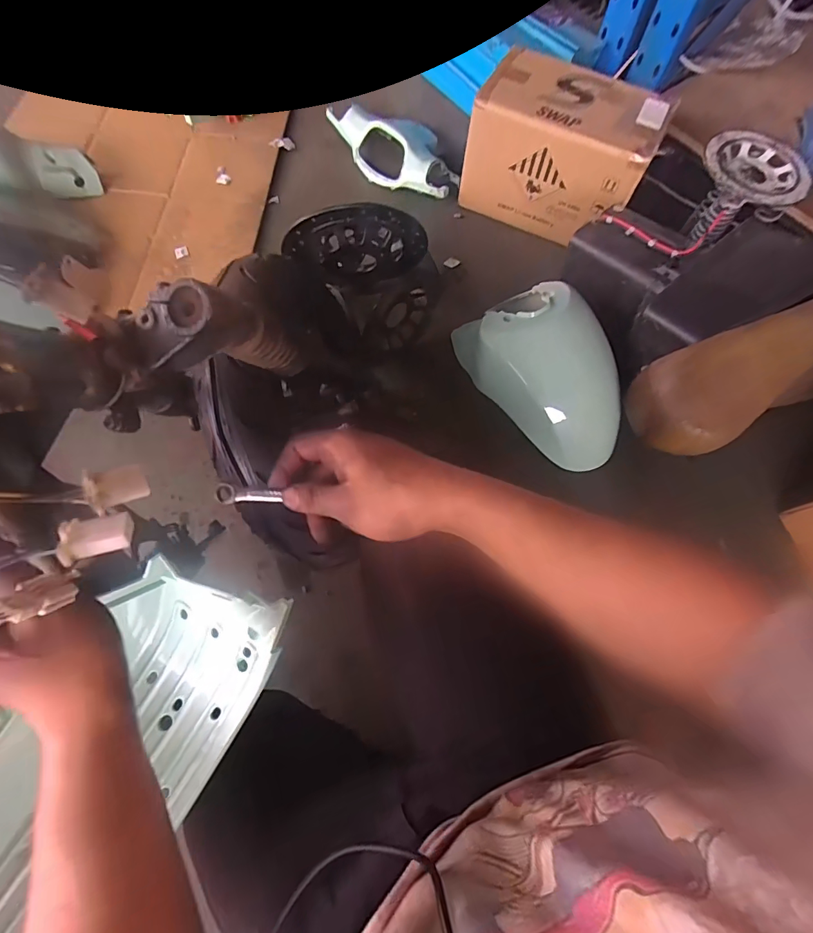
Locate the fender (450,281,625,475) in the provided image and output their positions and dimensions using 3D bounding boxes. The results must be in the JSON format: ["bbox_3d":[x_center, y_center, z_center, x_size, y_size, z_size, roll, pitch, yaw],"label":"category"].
[{"bbox_3d":[0.260,-0.183,0.831,0.198,0.191,0.372,-30,73,-13],"label":"fender"}]

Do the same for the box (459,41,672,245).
[{"bbox_3d":[0.321,-0.678,0.972,0.365,0.237,0.205,23,69,6],"label":"box"}]

